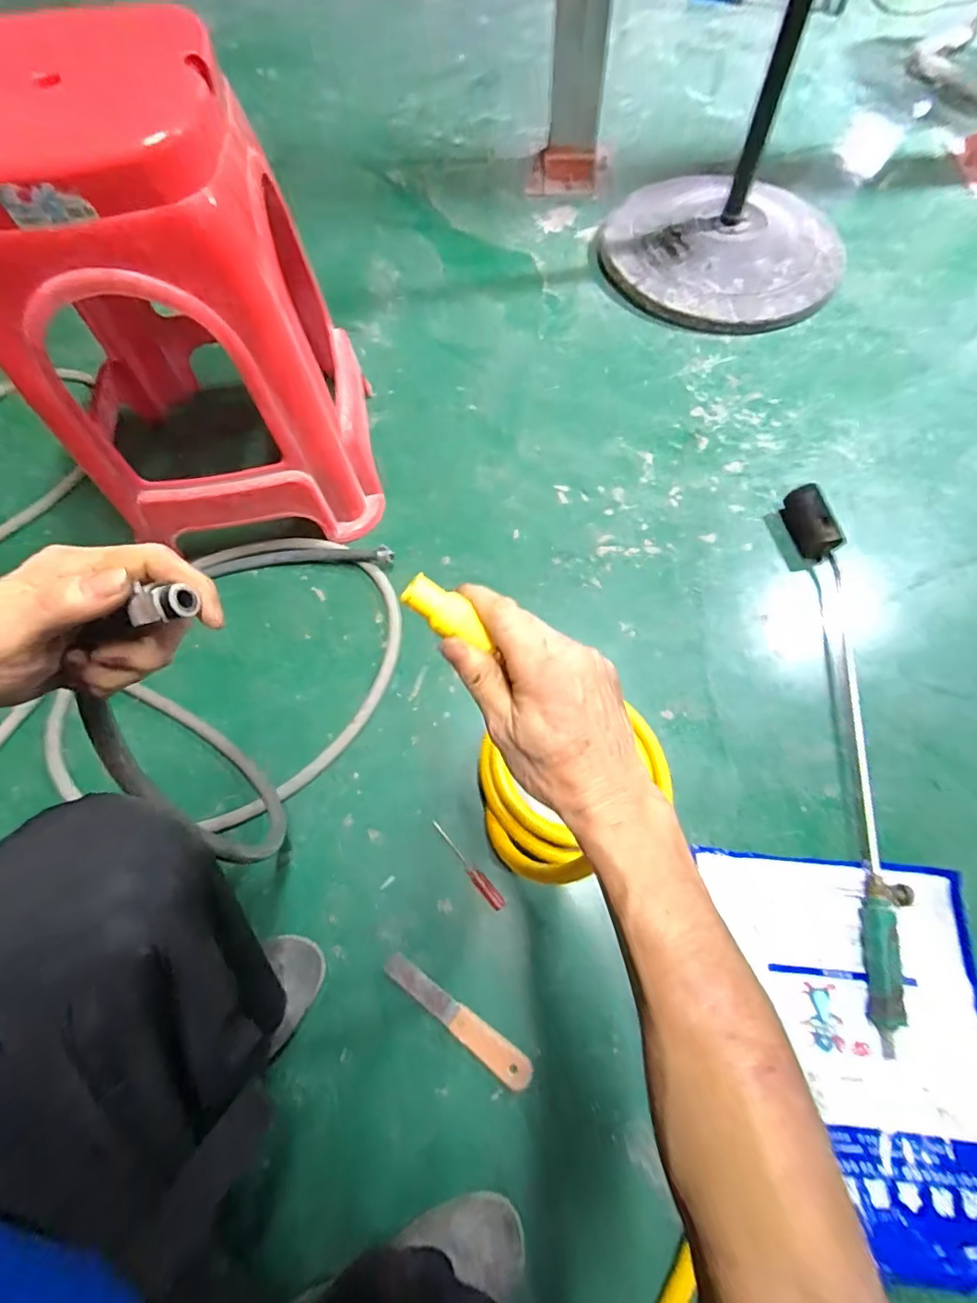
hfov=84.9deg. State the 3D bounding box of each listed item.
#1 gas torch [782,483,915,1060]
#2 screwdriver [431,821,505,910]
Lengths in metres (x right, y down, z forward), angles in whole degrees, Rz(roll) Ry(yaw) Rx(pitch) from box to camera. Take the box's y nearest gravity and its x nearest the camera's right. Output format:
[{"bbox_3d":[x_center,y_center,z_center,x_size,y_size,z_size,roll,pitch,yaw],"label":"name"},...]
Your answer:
[{"bbox_3d":[0.451,0.083,0.659,0.068,0.049,0.691,2,66,4],"label":"gas torch"},{"bbox_3d":[-0.026,0.250,0.626,0.015,0.013,0.123,-42,70,-14],"label":"screwdriver"}]

